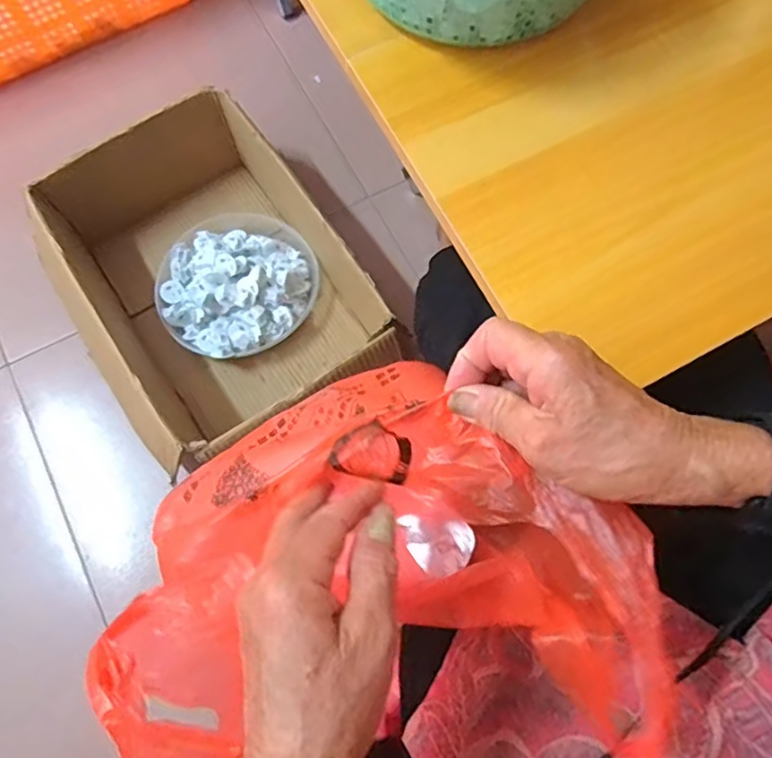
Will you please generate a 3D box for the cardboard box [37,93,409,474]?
[{"bbox_3d":[-0.241,-0.121,0.831,0.332,0.176,0.466,-33,76,-9],"label":"cardboard box"}]

